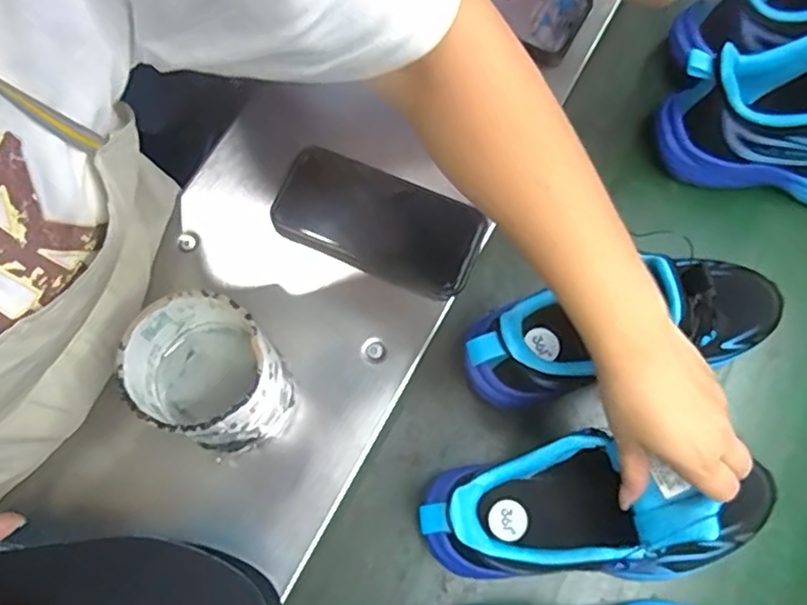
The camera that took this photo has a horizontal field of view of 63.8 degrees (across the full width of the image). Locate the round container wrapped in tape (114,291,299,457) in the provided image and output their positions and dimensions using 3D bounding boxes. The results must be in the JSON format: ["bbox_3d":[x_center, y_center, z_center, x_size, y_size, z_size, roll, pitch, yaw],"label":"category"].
[{"bbox_3d":[-0.123,0.053,0.423,0.090,0.110,0.080,33,76,7],"label":"round container wrapped in tape"}]

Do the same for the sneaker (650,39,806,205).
[{"bbox_3d":[0.329,-0.143,0.501,0.235,0.131,0.085,10,74,1],"label":"sneaker"}]

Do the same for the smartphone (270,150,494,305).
[{"bbox_3d":[-0.019,-0.062,0.510,0.161,0.011,0.079,23,80,5],"label":"smartphone"}]

